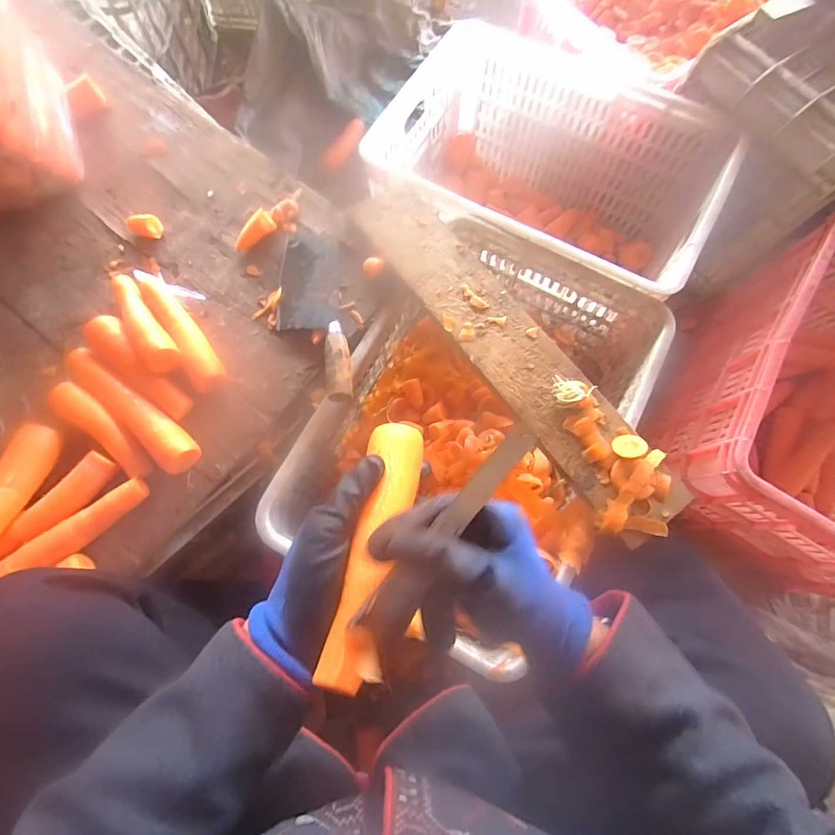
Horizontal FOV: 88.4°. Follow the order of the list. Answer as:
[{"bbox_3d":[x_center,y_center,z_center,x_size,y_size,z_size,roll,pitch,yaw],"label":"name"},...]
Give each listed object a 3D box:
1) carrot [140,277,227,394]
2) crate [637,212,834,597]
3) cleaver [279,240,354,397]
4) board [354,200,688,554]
[{"bbox_3d":[-0.289,-0.109,0.528,0.039,0.036,0.183,-32,78,-10],"label":"carrot"},{"bbox_3d":[0.649,-0.010,0.700,0.380,0.311,0.524,27,76,6],"label":"crate"},{"bbox_3d":[-0.136,-0.135,0.548,0.083,0.032,0.245,-8,75,-4],"label":"cleaver"},{"bbox_3d":[0.114,-0.095,0.546,0.114,0.037,0.554,-35,78,-10],"label":"board"}]

